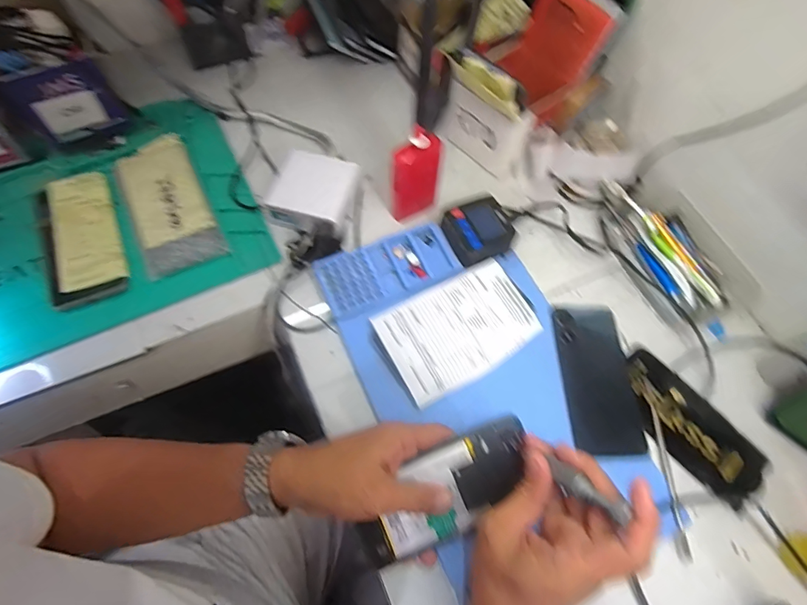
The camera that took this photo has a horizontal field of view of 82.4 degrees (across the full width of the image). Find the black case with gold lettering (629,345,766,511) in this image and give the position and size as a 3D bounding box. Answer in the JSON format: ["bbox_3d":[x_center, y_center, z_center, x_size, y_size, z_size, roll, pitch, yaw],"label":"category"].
[{"bbox_3d":[0.280,0.121,0.456,0.070,0.017,0.152,-33,69,-17],"label":"black case with gold lettering"}]

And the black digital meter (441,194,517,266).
[{"bbox_3d":[0.083,-0.082,0.519,0.073,0.025,0.067,-26,67,-15],"label":"black digital meter"}]

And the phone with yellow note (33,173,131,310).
[{"bbox_3d":[-0.362,-0.072,0.515,0.084,0.017,0.163,-22,66,-13],"label":"phone with yellow note"}]

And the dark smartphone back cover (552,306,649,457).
[{"bbox_3d":[0.200,0.075,0.471,0.073,0.009,0.154,-1,63,-3],"label":"dark smartphone back cover"}]

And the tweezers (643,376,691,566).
[{"bbox_3d":[0.252,0.153,0.438,0.013,0.009,0.164,7,62,0],"label":"tweezers"}]

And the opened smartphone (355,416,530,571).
[{"bbox_3d":[0.037,0.160,0.389,0.159,0.009,0.071,-25,89,-7],"label":"opened smartphone"}]

